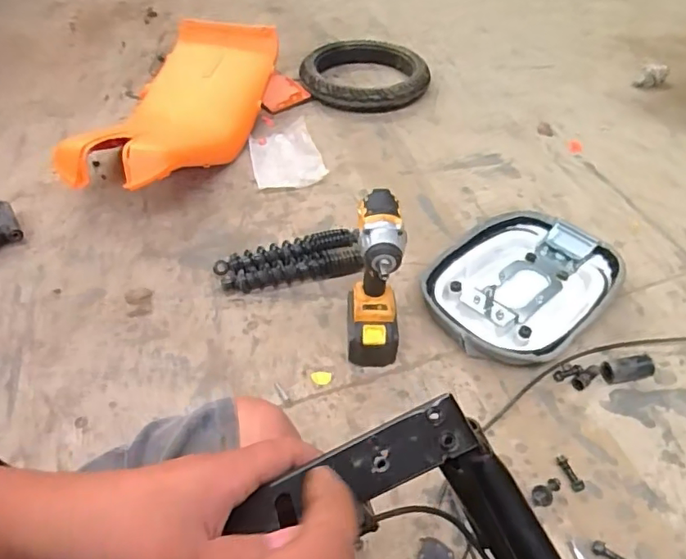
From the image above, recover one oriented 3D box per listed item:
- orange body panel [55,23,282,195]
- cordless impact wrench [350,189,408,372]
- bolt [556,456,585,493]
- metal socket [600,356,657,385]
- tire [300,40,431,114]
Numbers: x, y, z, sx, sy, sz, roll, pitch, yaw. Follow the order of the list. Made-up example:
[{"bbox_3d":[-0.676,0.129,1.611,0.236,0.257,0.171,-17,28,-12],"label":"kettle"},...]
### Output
[{"bbox_3d":[-0.394,-0.384,1.274,0.331,0.183,0.630,9,47,8],"label":"orange body panel"},{"bbox_3d":[0.049,0.000,0.802,0.073,0.219,0.130,4,46,3],"label":"cordless impact wrench"},{"bbox_3d":[0.311,0.266,0.749,0.017,0.011,0.051,-13,48,-13],"label":"bolt"},{"bbox_3d":[0.454,0.141,0.867,0.080,0.030,0.040,-13,48,-13],"label":"metal socket"},{"bbox_3d":[0.059,-0.592,1.571,0.348,0.071,0.348,-2,46,-3],"label":"tire"}]

